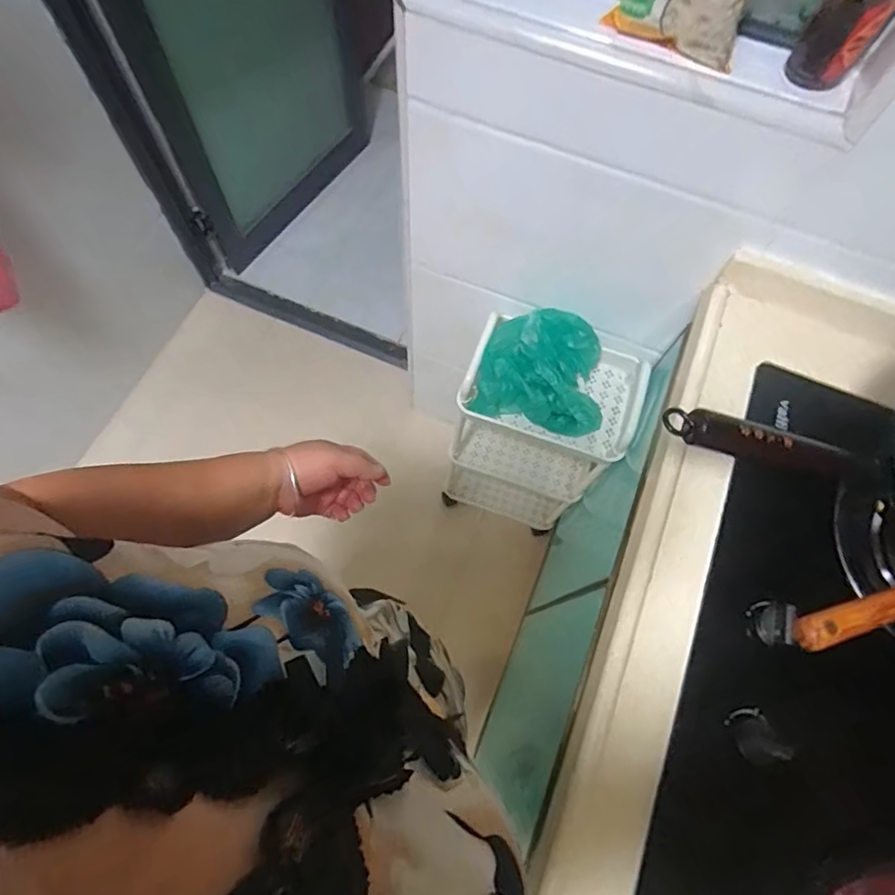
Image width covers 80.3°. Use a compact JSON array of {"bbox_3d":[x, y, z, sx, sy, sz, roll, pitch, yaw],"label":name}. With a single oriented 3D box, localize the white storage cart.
[{"bbox_3d":[0.175,-0.022,1.176,0.286,0.643,0.220,19,70,5],"label":"white storage cart"}]

